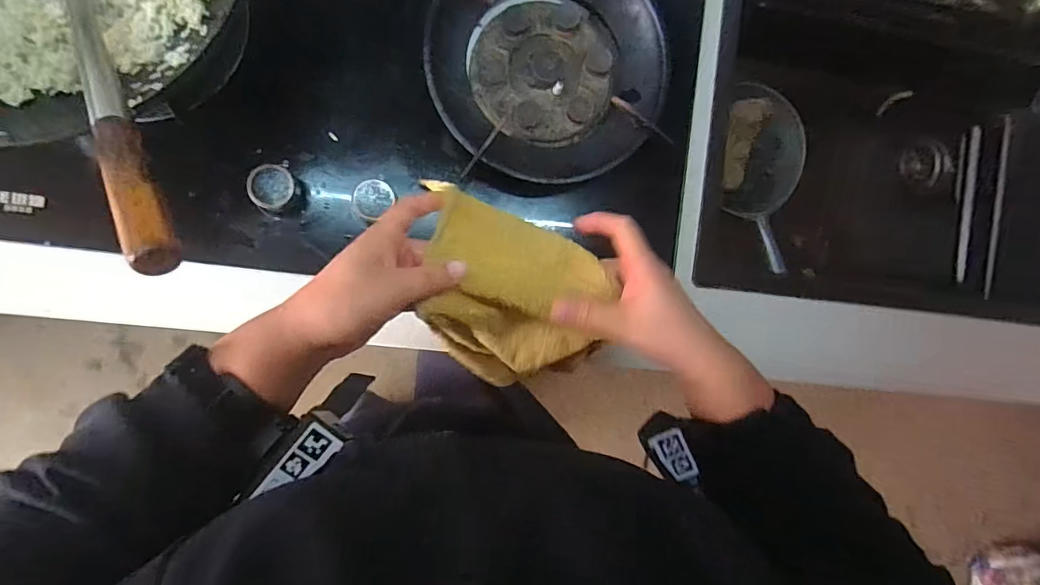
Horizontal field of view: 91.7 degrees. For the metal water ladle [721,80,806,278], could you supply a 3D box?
[{"bbox_3d":[0.347,-0.161,0.741,0.123,0.084,0.245,2,91,-9],"label":"metal water ladle"}]

